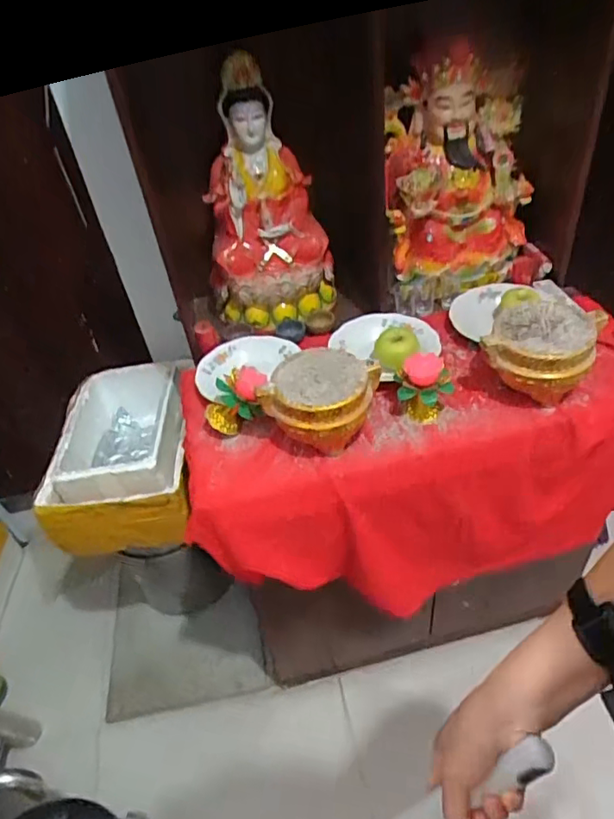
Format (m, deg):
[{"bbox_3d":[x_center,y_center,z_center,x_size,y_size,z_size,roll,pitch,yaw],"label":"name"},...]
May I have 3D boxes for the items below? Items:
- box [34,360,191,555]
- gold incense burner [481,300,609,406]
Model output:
[{"bbox_3d":[-0.388,0.092,1.227,0.297,0.189,0.438,-7,41,-1],"label":"box"},{"bbox_3d":[0.368,-0.089,0.899,0.158,0.116,0.145,19,46,26],"label":"gold incense burner"}]

